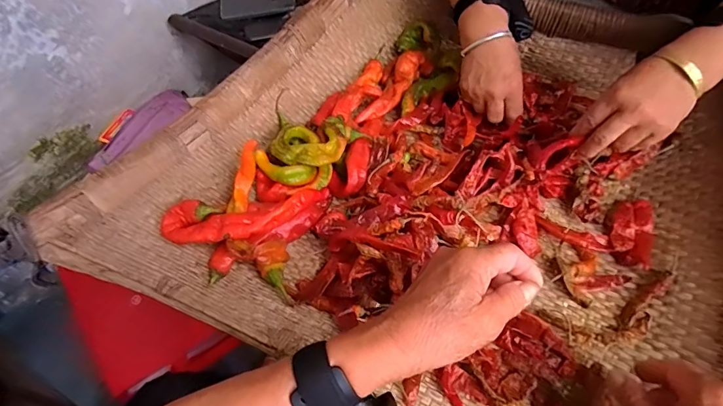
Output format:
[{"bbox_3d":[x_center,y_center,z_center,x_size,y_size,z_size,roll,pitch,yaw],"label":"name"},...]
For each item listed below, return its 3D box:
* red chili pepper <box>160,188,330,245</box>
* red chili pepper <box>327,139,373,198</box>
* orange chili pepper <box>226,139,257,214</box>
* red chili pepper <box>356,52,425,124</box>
[{"bbox_3d":[-0.125,0.012,0.438,0.175,0.025,0.059,-11,53,-5],"label":"red chili pepper"},{"bbox_3d":[-0.009,-0.047,0.497,0.042,0.030,0.081,20,74,17],"label":"red chili pepper"},{"bbox_3d":[-0.132,-0.030,0.453,0.022,0.025,0.082,17,96,16],"label":"orange chili pepper"},{"bbox_3d":[0.050,-0.173,0.591,0.037,0.030,0.172,22,57,19],"label":"red chili pepper"}]

